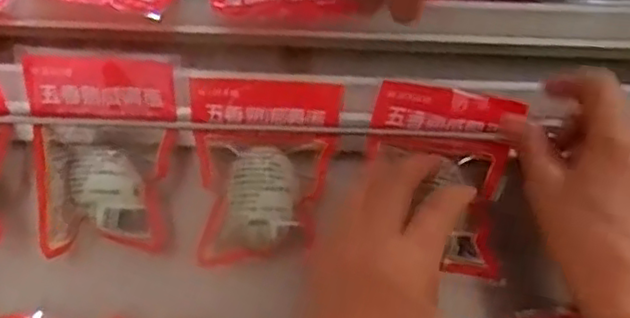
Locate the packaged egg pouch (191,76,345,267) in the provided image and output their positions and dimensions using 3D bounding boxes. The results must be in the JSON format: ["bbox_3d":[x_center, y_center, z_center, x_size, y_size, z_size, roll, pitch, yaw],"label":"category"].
[{"bbox_3d":[-0.028,0.004,0.384,0.086,0.032,0.105,-2,79,-1],"label":"packaged egg pouch"}]

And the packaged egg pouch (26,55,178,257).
[{"bbox_3d":[-0.129,-0.005,0.395,0.085,0.029,0.115,0,79,0],"label":"packaged egg pouch"}]

